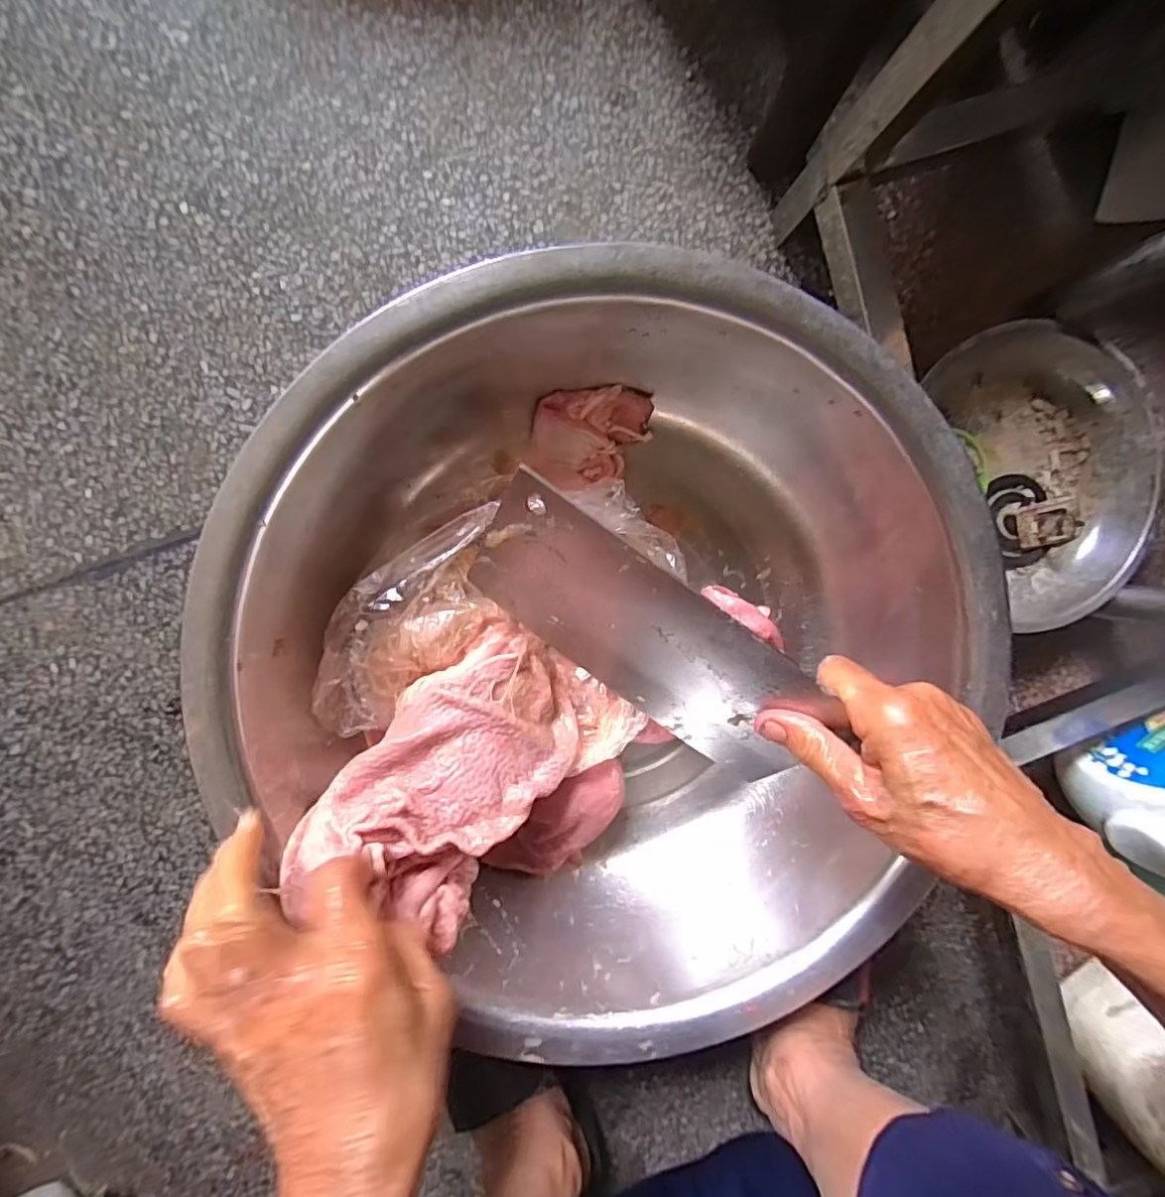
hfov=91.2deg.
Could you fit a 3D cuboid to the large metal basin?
[{"bbox_3d":[0.024,0.034,0.362,0.402,0.127,0.421,-1,96,-5],"label":"large metal basin"}]

